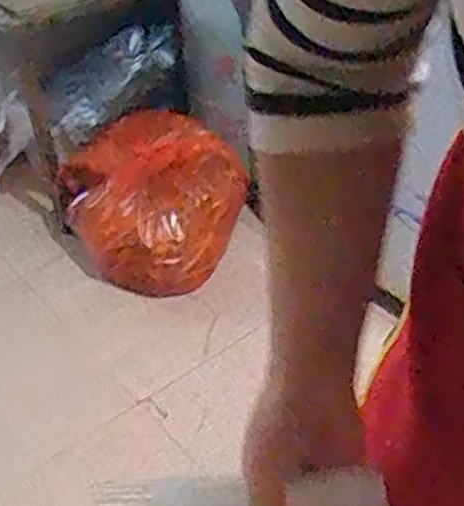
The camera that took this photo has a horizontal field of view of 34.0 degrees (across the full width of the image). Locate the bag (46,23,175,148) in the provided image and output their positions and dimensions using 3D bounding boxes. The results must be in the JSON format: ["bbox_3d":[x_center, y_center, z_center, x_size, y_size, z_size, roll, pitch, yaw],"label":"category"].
[{"bbox_3d":[-0.294,-0.427,1.829,0.383,0.148,0.100,-41,45,-4],"label":"bag"}]

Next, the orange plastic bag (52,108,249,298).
[{"bbox_3d":[-0.177,-0.121,1.759,0.384,0.272,0.399,-19,40,-16],"label":"orange plastic bag"}]

